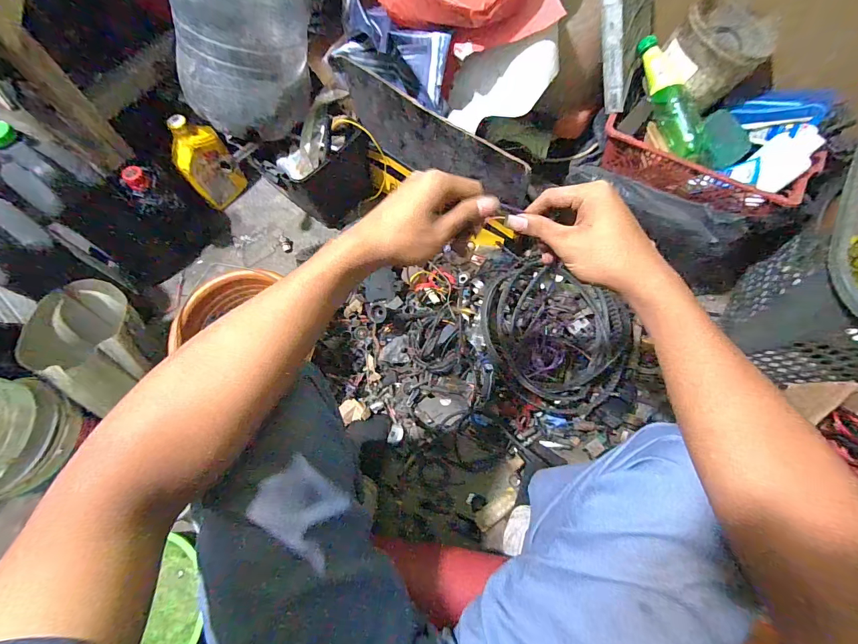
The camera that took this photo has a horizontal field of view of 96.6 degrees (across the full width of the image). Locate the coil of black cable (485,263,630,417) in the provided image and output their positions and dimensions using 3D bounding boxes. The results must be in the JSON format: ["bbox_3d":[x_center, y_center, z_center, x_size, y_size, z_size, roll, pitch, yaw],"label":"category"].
[{"bbox_3d":[0.245,0.031,0.762,0.299,0.117,0.242,25,70,9],"label":"coil of black cable"}]

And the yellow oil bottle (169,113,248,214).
[{"bbox_3d":[-0.523,-0.371,0.897,0.058,0.197,0.115,34,72,12],"label":"yellow oil bottle"}]

